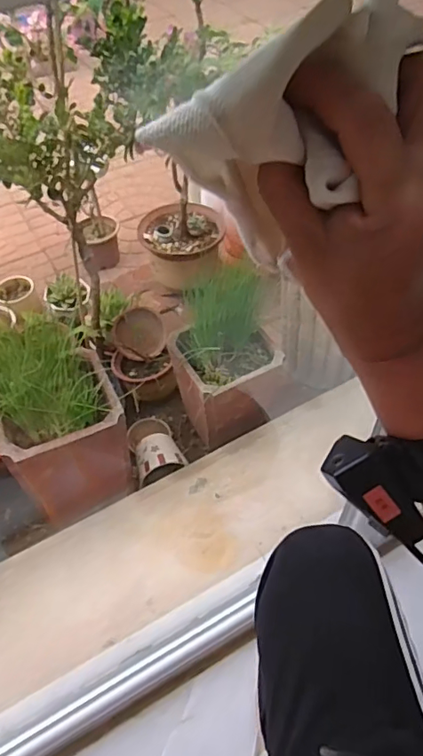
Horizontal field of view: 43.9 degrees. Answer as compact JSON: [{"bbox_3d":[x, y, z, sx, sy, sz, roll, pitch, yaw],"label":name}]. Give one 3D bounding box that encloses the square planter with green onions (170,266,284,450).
[{"bbox_3d":[0.036,-0.041,1.245,0.246,0.311,0.234,-12,53,-7],"label":"square planter with green onions"}]

